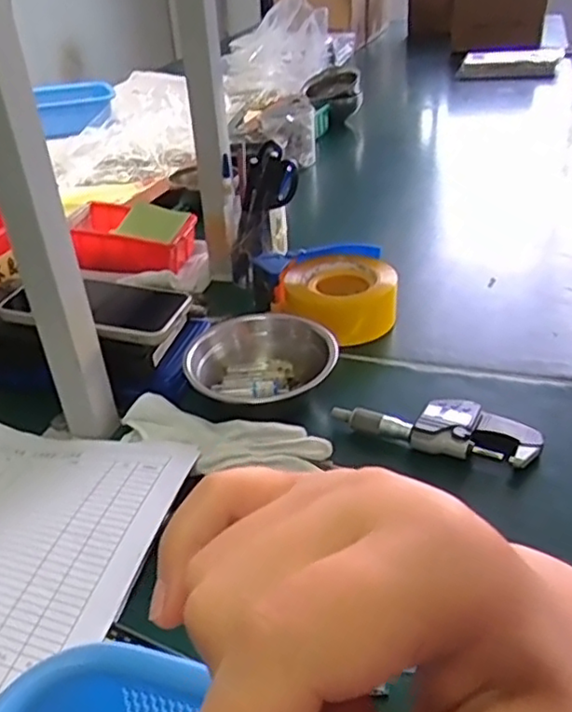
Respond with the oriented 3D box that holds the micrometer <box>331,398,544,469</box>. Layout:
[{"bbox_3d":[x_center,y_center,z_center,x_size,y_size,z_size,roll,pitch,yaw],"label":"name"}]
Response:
[{"bbox_3d":[0.121,0.052,0.526,0.160,0.025,0.054,8,35,17],"label":"micrometer"}]

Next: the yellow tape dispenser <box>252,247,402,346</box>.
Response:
[{"bbox_3d":[0.051,-0.065,0.690,0.122,0.062,0.122,-3,33,2],"label":"yellow tape dispenser"}]

